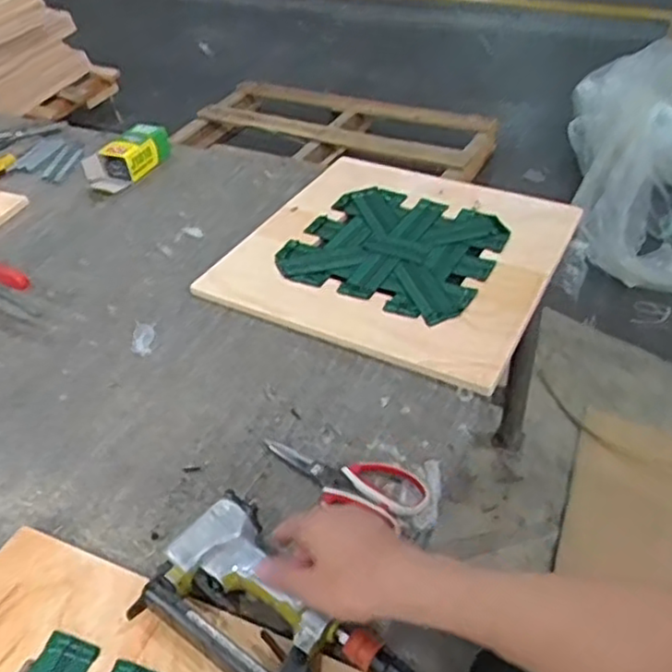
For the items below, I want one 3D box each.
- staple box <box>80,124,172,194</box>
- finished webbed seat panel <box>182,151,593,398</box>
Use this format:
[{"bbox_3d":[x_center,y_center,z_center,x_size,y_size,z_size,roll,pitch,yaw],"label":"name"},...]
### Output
[{"bbox_3d":[-0.379,-0.323,1.261,0.108,0.053,0.161,20,47,25],"label":"staple box"},{"bbox_3d":[0.089,-0.130,1.007,0.428,0.025,0.409,18,49,25],"label":"finished webbed seat panel"}]

